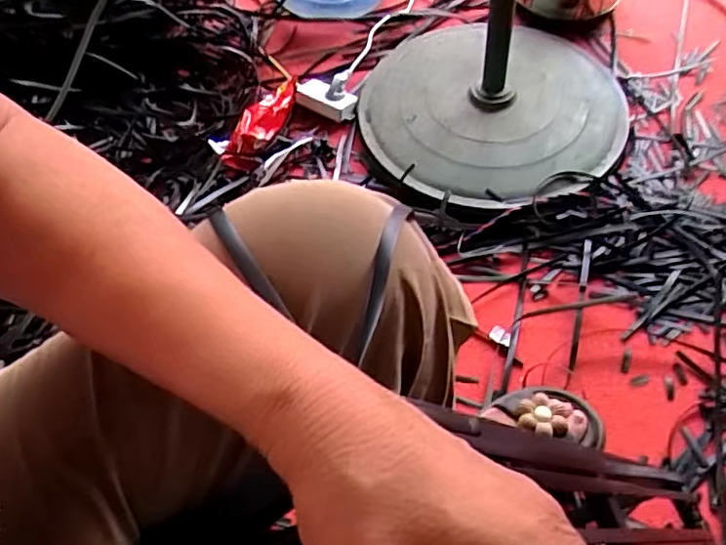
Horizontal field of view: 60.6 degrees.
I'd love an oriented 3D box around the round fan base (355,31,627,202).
[{"bbox_3d":[0.211,-0.288,1.032,0.435,0.067,0.415,-2,57,3],"label":"round fan base"}]

